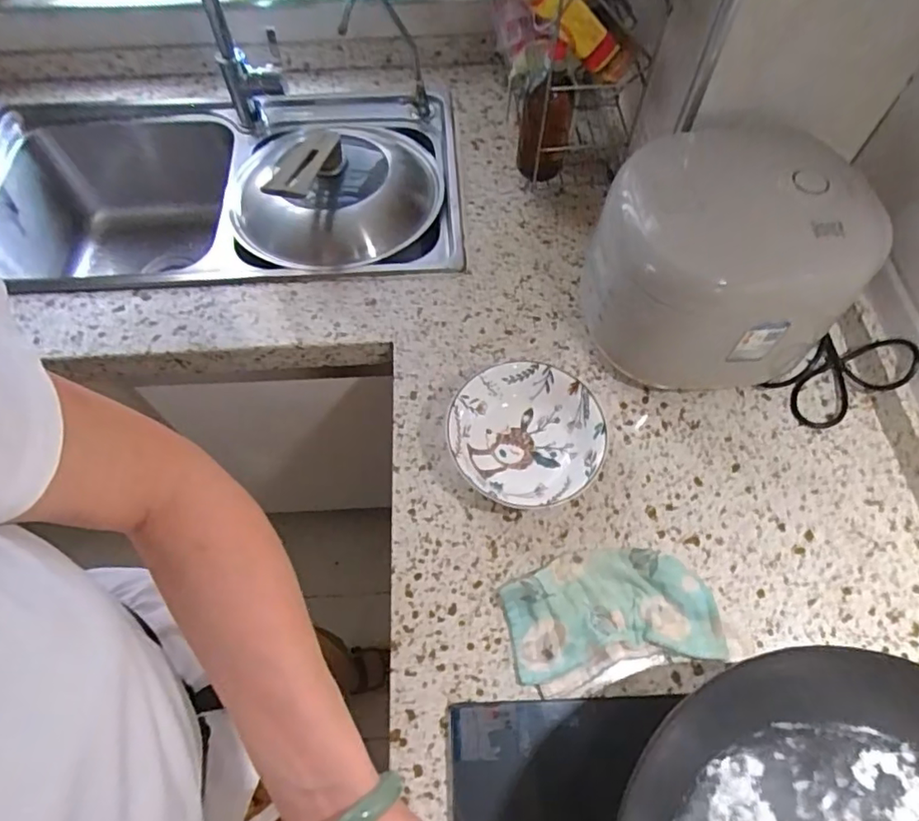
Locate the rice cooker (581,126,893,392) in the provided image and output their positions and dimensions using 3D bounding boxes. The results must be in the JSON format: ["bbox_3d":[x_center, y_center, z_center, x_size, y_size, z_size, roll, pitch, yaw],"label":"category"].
[{"bbox_3d":[0.279,-0.161,0.644,0.230,0.227,0.218,-5,63,-1],"label":"rice cooker"}]

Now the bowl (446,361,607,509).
[{"bbox_3d":[0.073,0.031,0.644,0.166,0.053,0.162,4,62,2],"label":"bowl"}]

